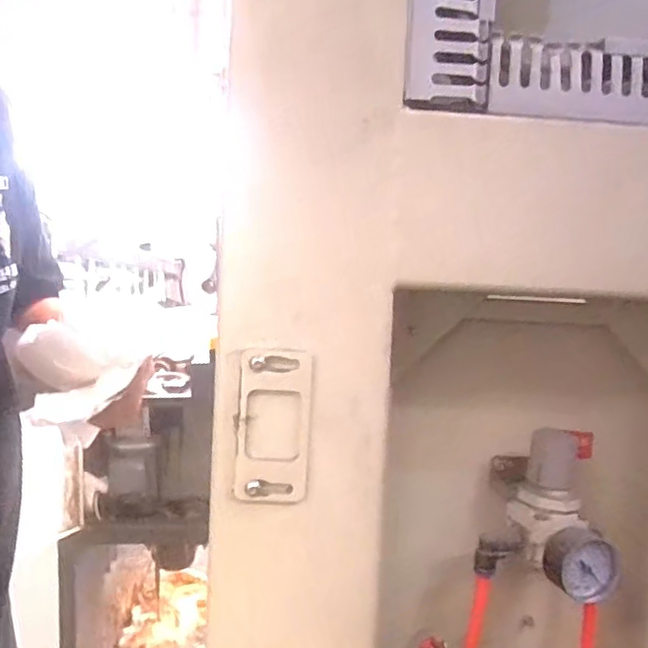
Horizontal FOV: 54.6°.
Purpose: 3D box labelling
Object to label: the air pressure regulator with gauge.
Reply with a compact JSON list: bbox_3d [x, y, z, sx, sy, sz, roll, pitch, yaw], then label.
[{"bbox_3d":[0.148,0.121,0.415,0.084,0.091,0.065,3,3,24],"label":"air pressure regulator with gauge"}]

